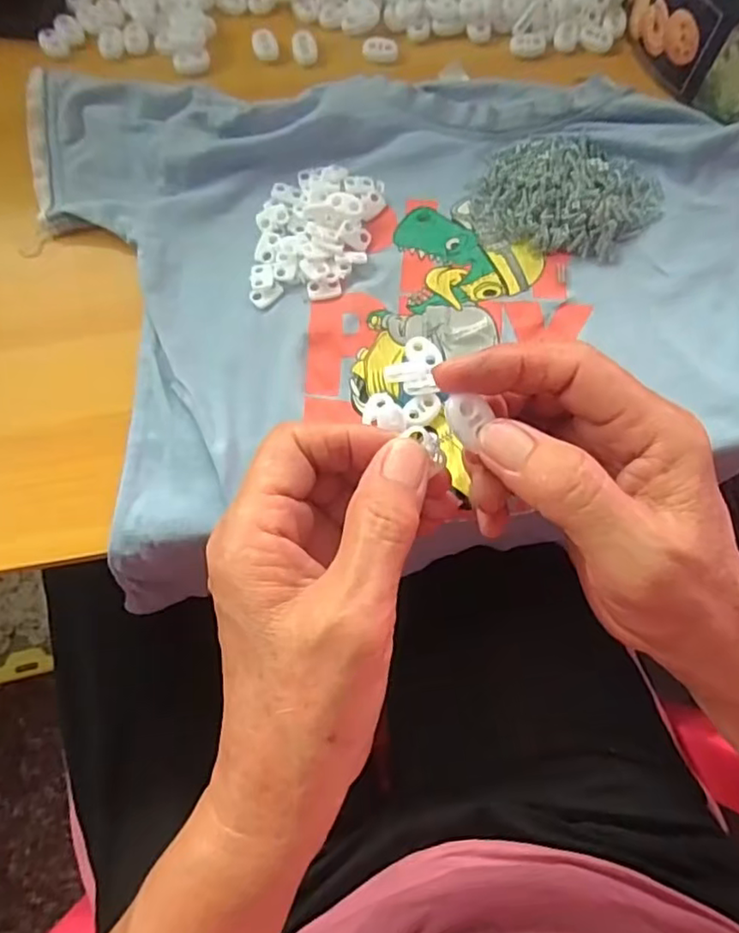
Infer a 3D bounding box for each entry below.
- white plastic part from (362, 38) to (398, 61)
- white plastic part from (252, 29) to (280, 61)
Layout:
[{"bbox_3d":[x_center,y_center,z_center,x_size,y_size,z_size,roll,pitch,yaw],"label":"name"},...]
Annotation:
[{"bbox_3d":[0.007,-0.269,0.399,0.022,0.008,0.014,1,73,-1],"label":"white plastic part"},{"bbox_3d":[-0.066,-0.268,0.394,0.016,0.008,0.016,-6,73,-4],"label":"white plastic part"}]

